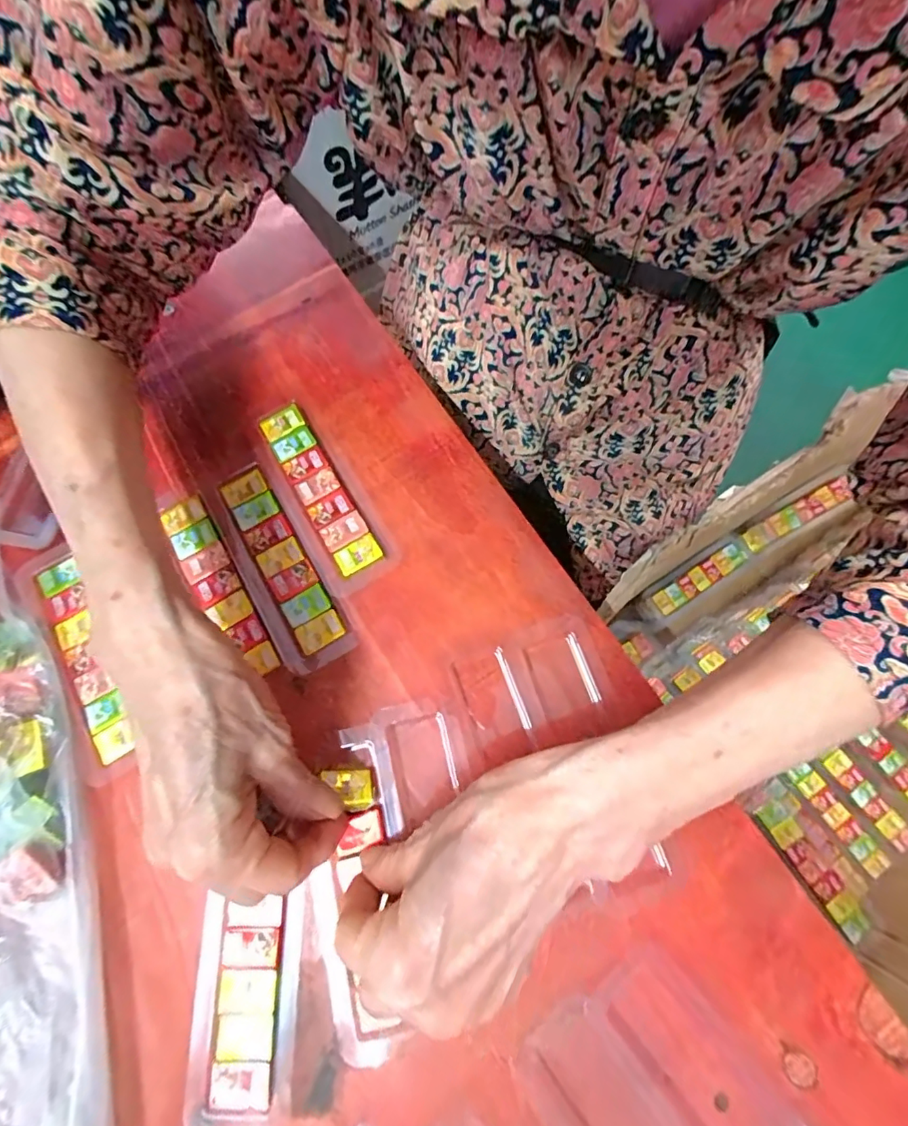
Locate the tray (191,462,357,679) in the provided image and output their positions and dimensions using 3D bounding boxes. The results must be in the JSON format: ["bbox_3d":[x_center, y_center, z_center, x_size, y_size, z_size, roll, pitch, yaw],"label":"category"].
[{"bbox_3d":[-0.104,0.000,0.282,0.040,0.008,0.131,-31,76,-8],"label":"tray"}]

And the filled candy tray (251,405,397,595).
[{"bbox_3d":[-0.082,-0.041,0.294,0.039,0.009,0.127,-32,76,-8],"label":"filled candy tray"}]

